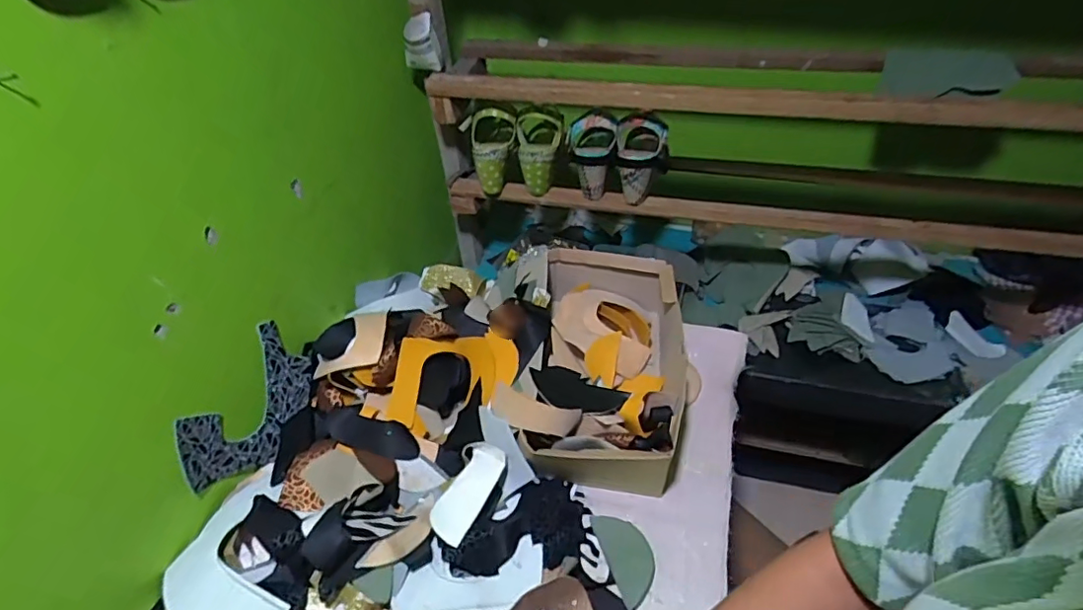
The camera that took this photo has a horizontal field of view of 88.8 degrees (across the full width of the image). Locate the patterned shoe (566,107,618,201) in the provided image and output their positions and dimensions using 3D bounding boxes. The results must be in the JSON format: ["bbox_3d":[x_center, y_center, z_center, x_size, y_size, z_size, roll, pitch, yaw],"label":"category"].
[{"bbox_3d":[0.088,-0.254,0.935,0.080,0.128,0.090,-3,43,0],"label":"patterned shoe"}]

